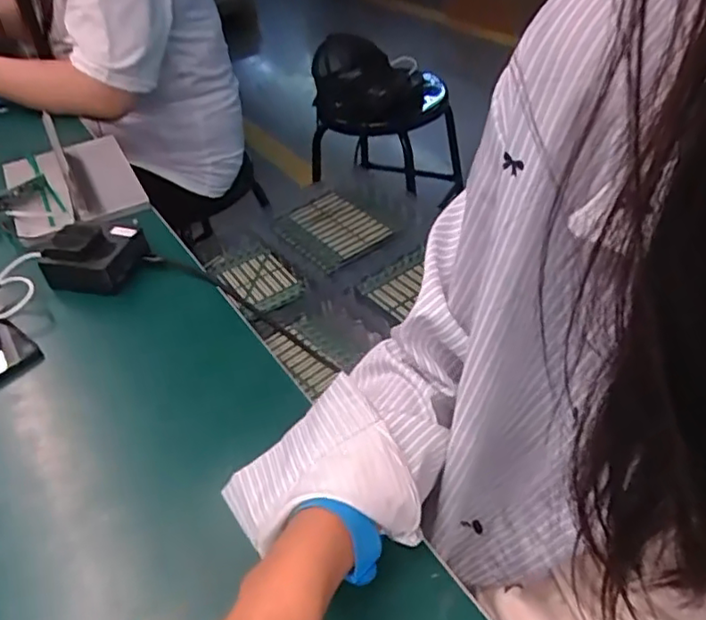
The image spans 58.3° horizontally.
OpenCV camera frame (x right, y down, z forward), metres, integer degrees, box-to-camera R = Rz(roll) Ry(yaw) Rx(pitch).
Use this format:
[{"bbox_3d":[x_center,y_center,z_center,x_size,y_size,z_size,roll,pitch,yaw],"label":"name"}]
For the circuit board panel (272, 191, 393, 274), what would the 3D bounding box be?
[{"bbox_3d":[-0.039,-0.152,1.161,0.184,0.015,0.182,-34,61,-30],"label":"circuit board panel"}]

